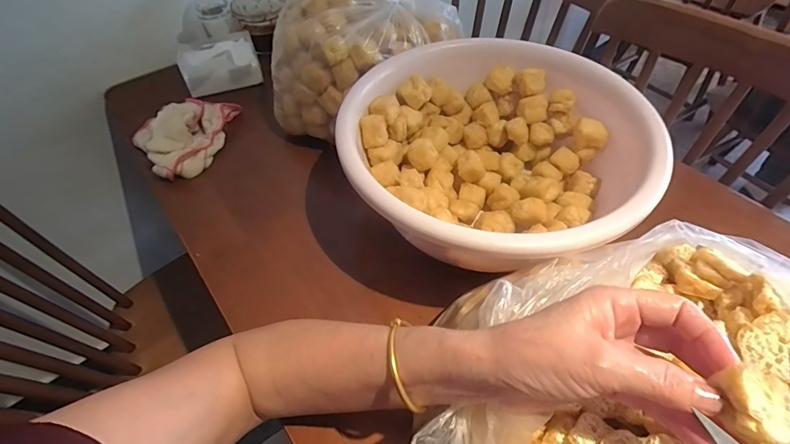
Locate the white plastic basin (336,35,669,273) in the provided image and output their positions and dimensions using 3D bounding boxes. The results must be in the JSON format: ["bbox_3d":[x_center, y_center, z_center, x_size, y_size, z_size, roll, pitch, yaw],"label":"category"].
[{"bbox_3d":[0.115,-0.083,0.470,0.324,0.103,0.320,-1,51,2],"label":"white plastic basin"}]

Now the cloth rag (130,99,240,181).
[{"bbox_3d":[-0.293,-0.137,0.581,0.150,0.049,0.127,-36,58,-23],"label":"cloth rag"}]

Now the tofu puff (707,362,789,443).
[{"bbox_3d":[0.168,0.086,0.191,0.025,0.020,0.035,-7,76,8],"label":"tofu puff"}]

